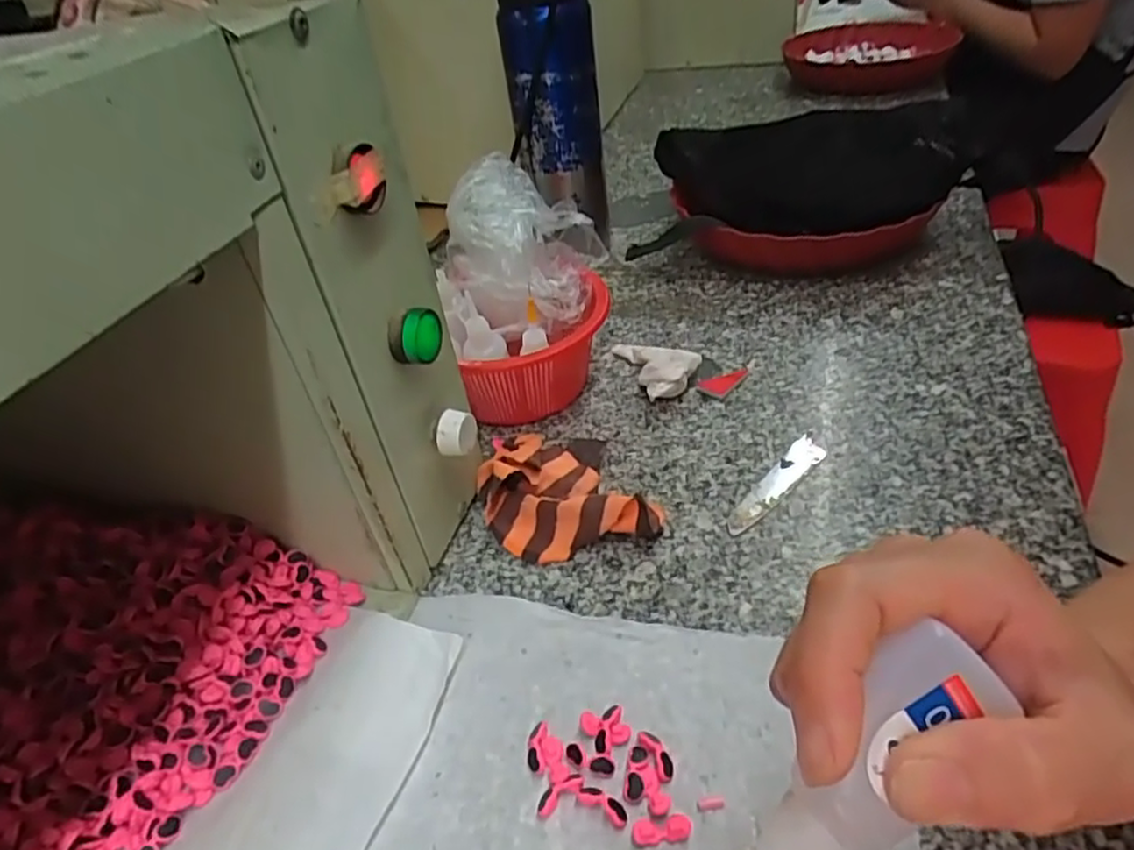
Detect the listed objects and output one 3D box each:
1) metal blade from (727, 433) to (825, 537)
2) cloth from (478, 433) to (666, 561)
[{"bbox_3d":[0.134,0.036,0.436,0.020,0.004,0.101,24,49,34],"label":"metal blade"},{"bbox_3d":[-0.004,0.033,0.438,0.099,0.030,0.111,-16,39,-9],"label":"cloth"}]

